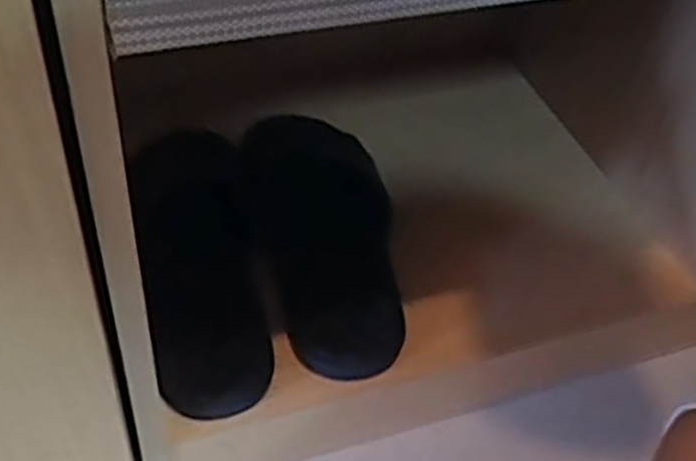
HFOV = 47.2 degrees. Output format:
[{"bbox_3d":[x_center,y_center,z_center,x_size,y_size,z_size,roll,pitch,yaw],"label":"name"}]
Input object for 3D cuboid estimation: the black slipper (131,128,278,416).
[{"bbox_3d":[-0.119,0.022,0.643,0.098,0.057,0.260,-7,47,-13],"label":"black slipper"}]

